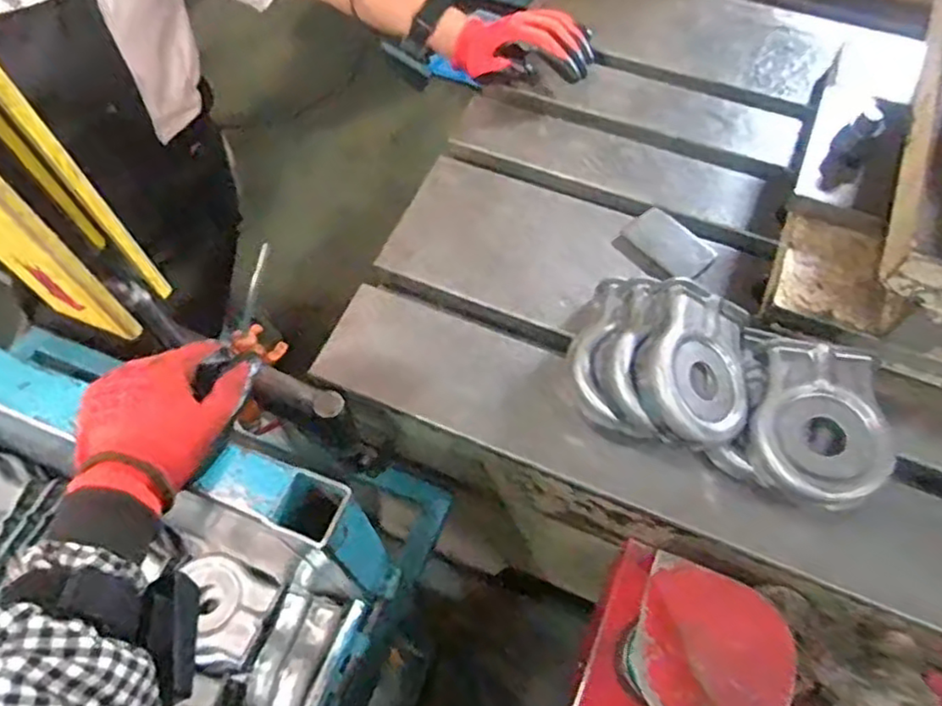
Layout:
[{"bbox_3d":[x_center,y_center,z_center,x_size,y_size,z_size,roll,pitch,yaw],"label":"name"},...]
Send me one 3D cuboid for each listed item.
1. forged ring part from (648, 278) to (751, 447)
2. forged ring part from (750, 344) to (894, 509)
[{"bbox_3d":[0.175,0.012,0.533,0.090,0.042,0.124,24,65,-19],"label":"forged ring part"},{"bbox_3d":[0.267,0.054,0.504,0.093,0.030,0.121,12,63,6],"label":"forged ring part"}]

